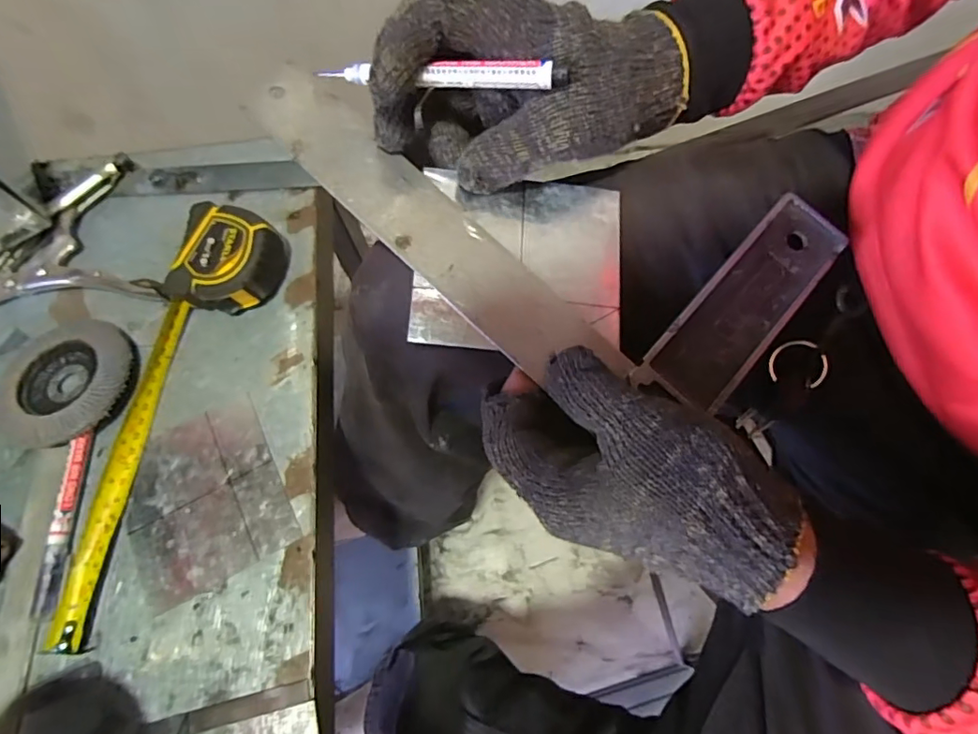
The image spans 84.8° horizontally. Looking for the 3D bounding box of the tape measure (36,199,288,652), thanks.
[{"bbox_3d":[-0.211,0.029,0.353,0.079,0.036,0.299,12,72,3],"label":"tape measure"}]

